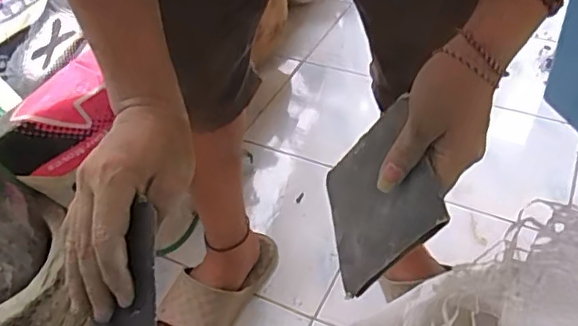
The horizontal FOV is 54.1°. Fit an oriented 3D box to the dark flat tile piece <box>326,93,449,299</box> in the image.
[{"bbox_3d":[0.068,0.026,0.449,0.006,0.112,0.141,23,38,-23],"label":"dark flat tile piece"}]

